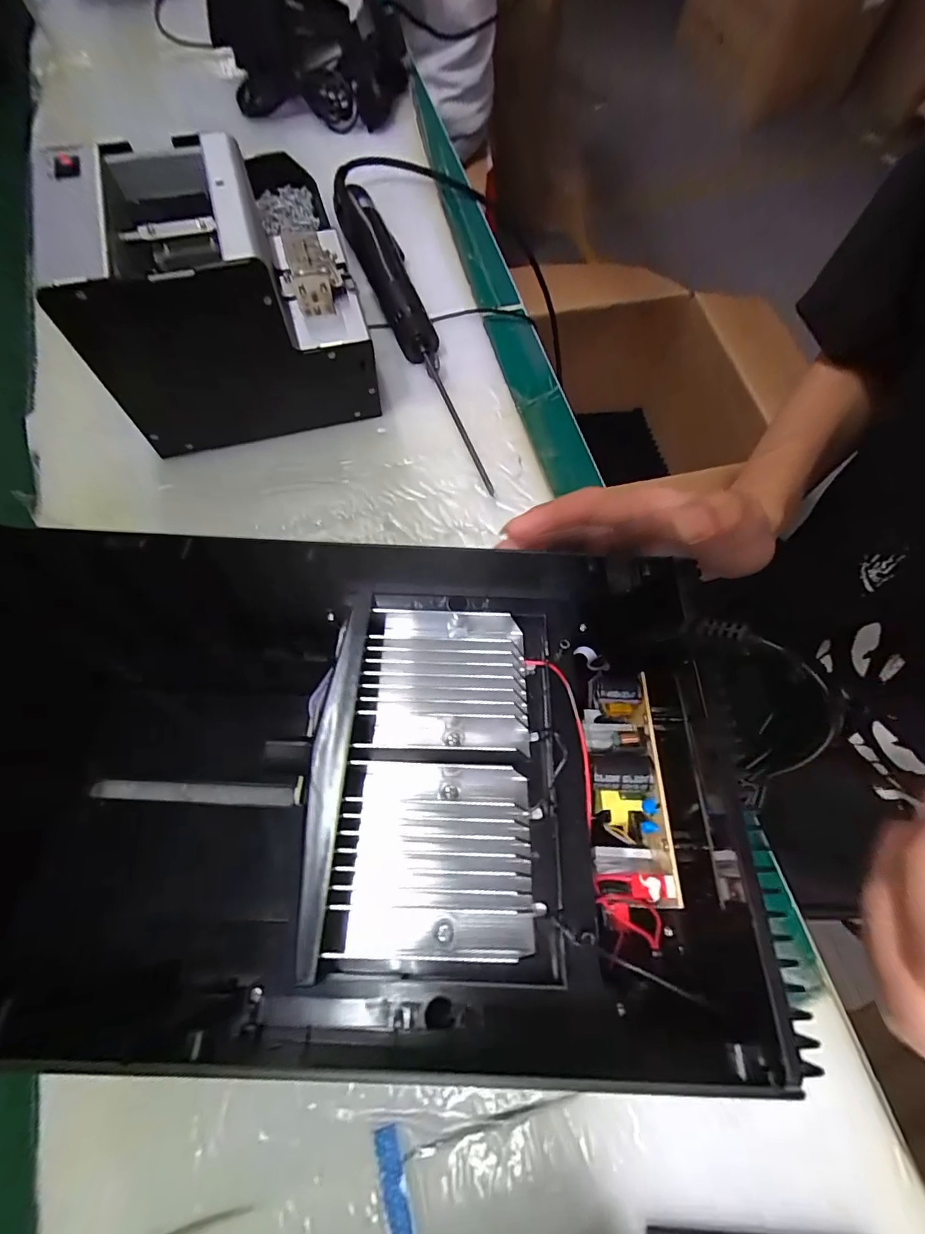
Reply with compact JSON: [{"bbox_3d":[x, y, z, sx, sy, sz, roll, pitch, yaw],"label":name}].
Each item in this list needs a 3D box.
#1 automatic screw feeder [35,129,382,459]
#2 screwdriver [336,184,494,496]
[{"bbox_3d":[-0.167,-0.225,0.361,0.174,0.146,0.121,-14,70,-7],"label":"automatic screw feeder"},{"bbox_3d":[-0.045,-0.252,0.429,0.038,0.045,0.336,-21,71,-10],"label":"screwdriver"}]

